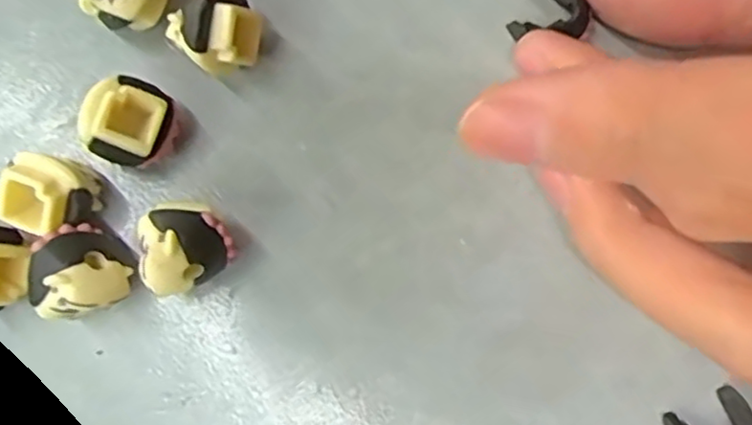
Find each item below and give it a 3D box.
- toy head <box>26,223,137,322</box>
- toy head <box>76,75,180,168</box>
[{"bbox_3d":[-0.052,0.010,0.119,0.016,0.013,0.017,0,80,-1],"label":"toy head"},{"bbox_3d":[-0.046,-0.016,0.127,0.016,0.015,0.015,0,80,-1],"label":"toy head"}]

